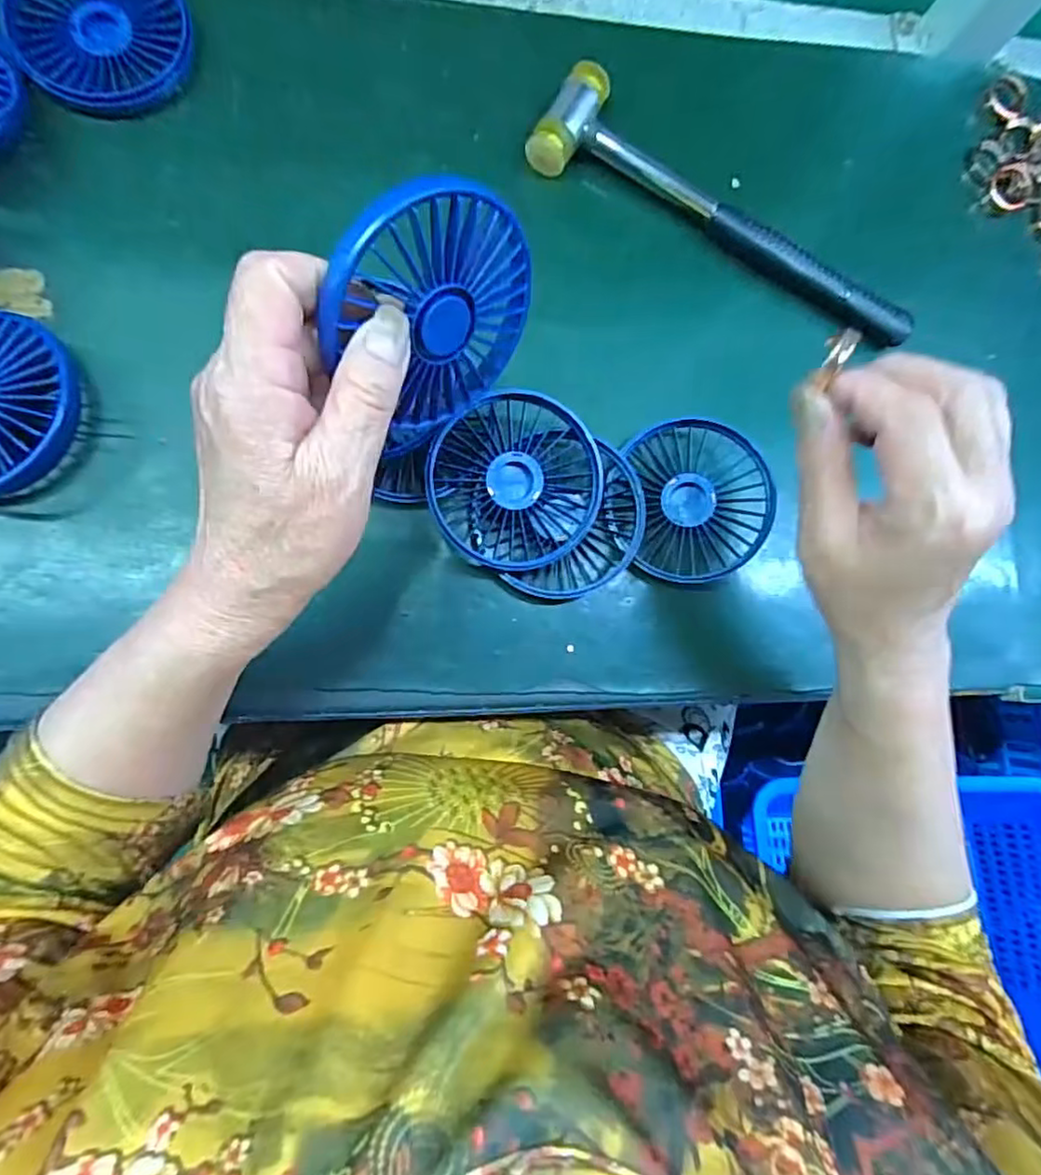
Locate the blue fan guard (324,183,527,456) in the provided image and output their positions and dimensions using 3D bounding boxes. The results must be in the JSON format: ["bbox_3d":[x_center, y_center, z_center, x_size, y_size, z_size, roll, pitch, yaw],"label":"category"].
[{"bbox_3d":[-0.030,-0.099,0.242,0.080,0.090,0.012,-40,63,-9],"label":"blue fan guard"}]

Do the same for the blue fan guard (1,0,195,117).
[{"bbox_3d":[-0.220,-0.295,0.345,0.085,0.014,0.086,1,85,-7],"label":"blue fan guard"}]

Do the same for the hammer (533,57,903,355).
[{"bbox_3d":[0.122,-0.214,0.379,0.237,0.023,0.062,26,82,-4],"label":"hammer"}]

